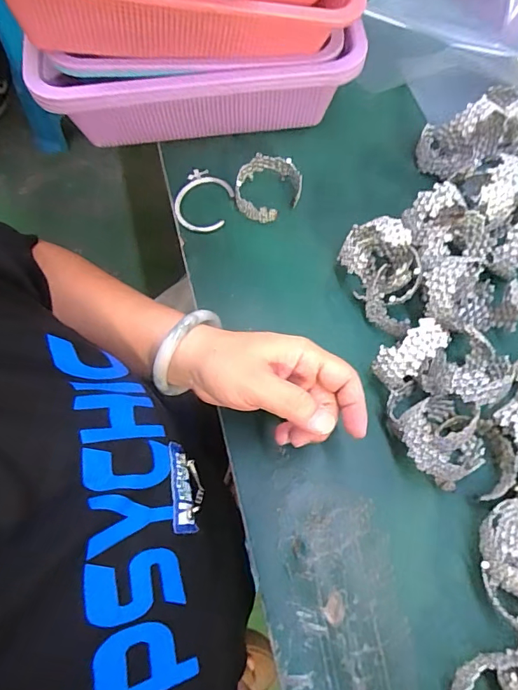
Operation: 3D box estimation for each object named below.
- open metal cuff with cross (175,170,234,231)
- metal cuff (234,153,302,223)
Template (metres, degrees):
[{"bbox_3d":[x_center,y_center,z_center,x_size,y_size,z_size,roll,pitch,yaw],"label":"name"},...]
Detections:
[{"bbox_3d":[-0.055,-0.141,0.444,0.052,0.006,0.067,14,70,5],"label":"open metal cuff with cross"},{"bbox_3d":[0.009,-0.150,0.436,0.059,0.034,0.061,13,70,4],"label":"metal cuff"}]

